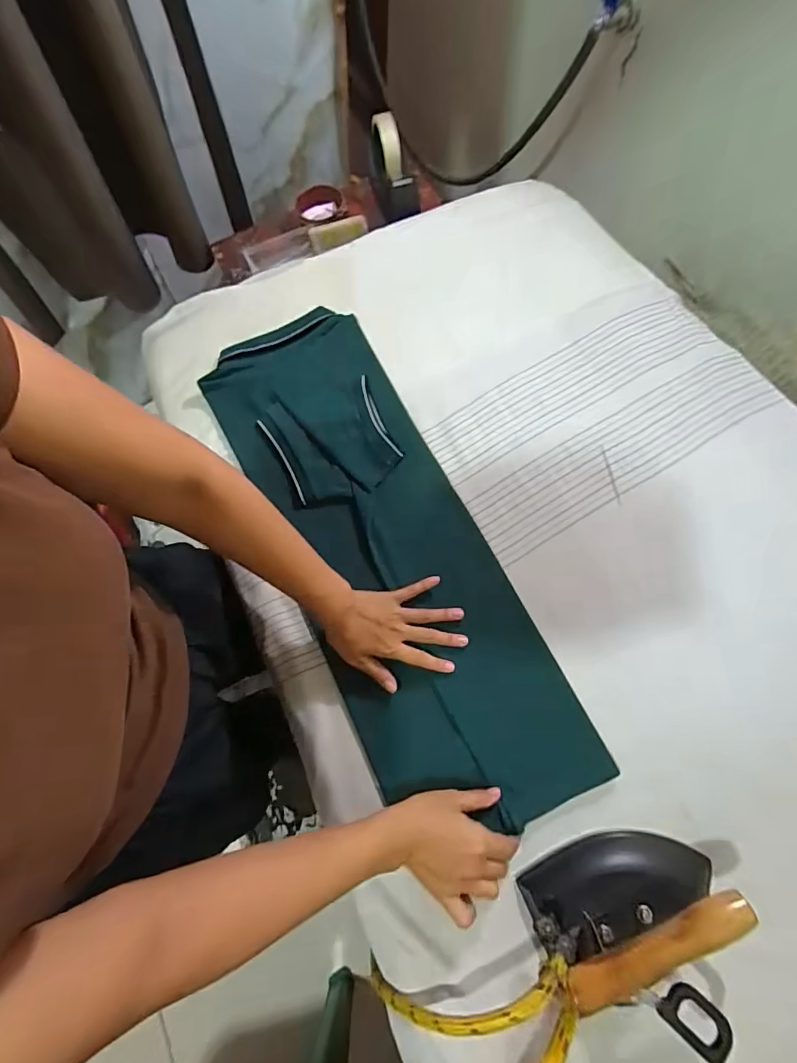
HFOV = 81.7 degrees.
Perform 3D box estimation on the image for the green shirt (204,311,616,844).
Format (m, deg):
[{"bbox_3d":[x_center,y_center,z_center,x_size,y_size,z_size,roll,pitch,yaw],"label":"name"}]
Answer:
[{"bbox_3d":[-0.029,0.016,0.625,0.257,0.053,0.735,-27,75,-13],"label":"green shirt"}]

